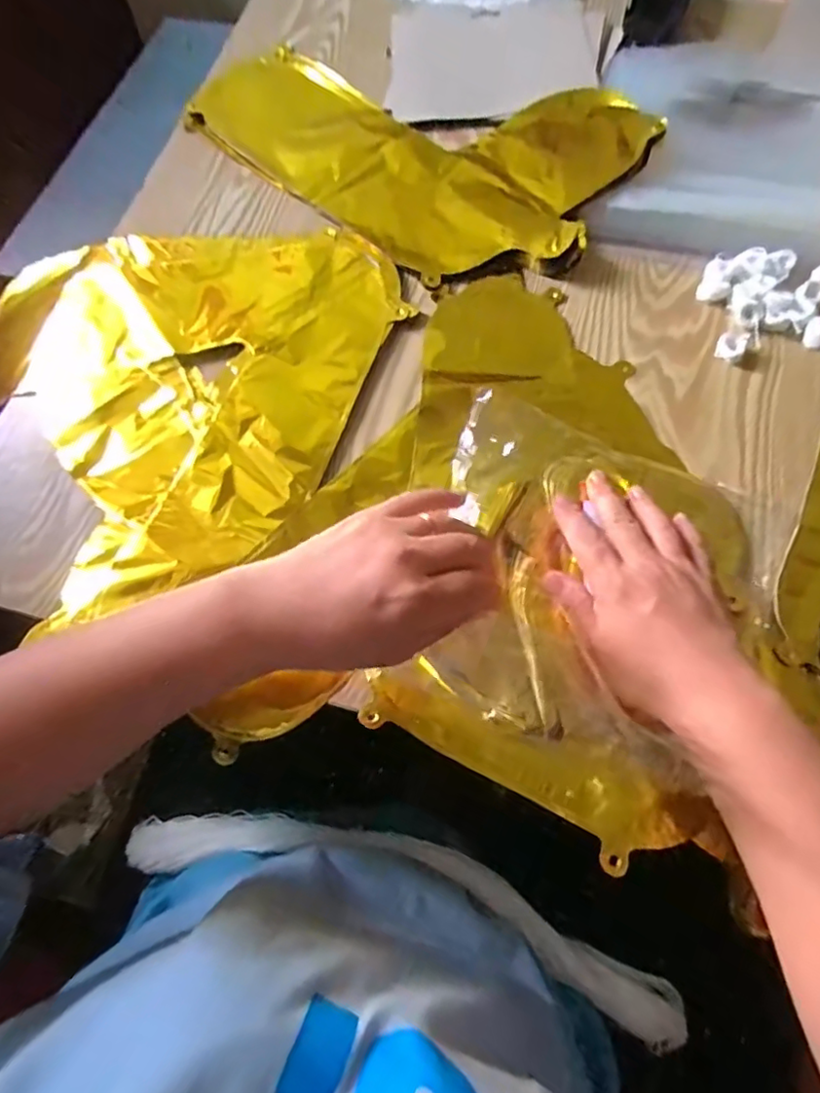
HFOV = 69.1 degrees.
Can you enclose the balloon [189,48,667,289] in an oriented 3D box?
[{"bbox_3d":[0.002,-0.382,0.544,0.395,0.027,0.236,41,75,17],"label":"balloon"}]

